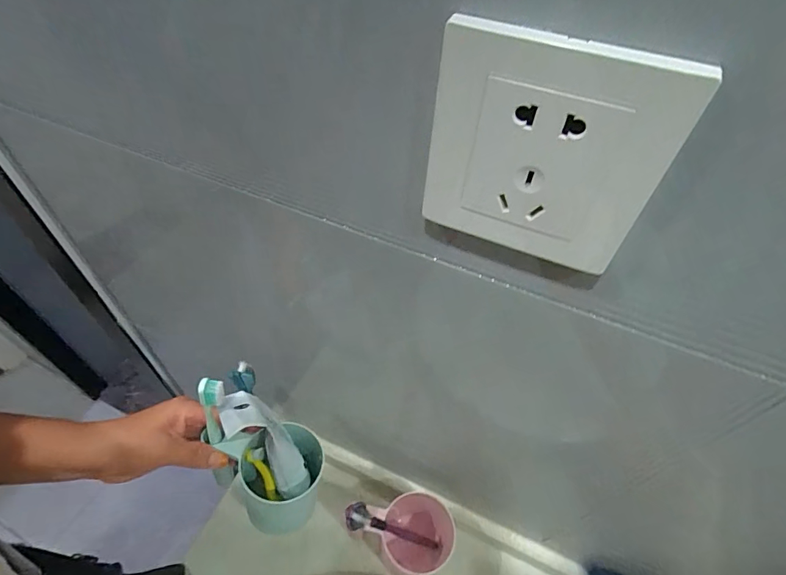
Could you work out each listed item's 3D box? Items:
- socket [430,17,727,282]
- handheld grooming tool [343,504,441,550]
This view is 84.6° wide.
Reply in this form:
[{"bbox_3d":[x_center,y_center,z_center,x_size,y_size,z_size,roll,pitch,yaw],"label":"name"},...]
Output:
[{"bbox_3d":[0.054,-0.048,0.165,0.084,0.084,0.009,22,57,13],"label":"socket"},{"bbox_3d":[0.007,0.256,0.453,0.018,0.192,0.021,-13,50,26],"label":"handheld grooming tool"}]

